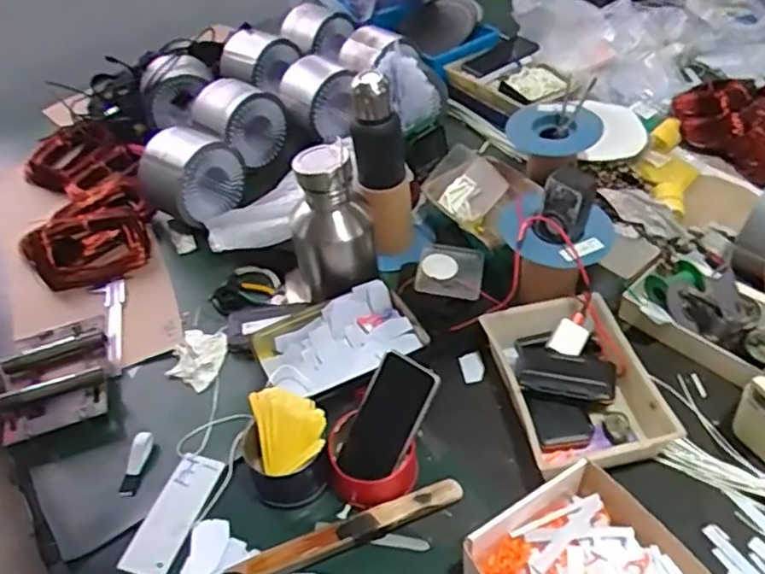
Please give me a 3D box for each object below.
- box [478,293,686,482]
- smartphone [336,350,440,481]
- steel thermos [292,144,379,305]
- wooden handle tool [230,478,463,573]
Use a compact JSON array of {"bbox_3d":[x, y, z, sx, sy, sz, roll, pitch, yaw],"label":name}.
[{"bbox_3d":[0.245,0.126,0.833,0.171,0.062,0.250,-11,44,-3],"label":"box"},{"bbox_3d":[0.004,0.156,0.767,0.077,0.013,0.151,28,96,31],"label":"smartphone"},{"bbox_3d":[-0.070,-0.085,0.933,0.119,0.209,0.091,-7,44,1],"label":"steel thermos"},{"bbox_3d":[-0.041,0.277,0.735,0.275,0.024,0.029,-17,45,-13],"label":"wooden handle tool"}]

